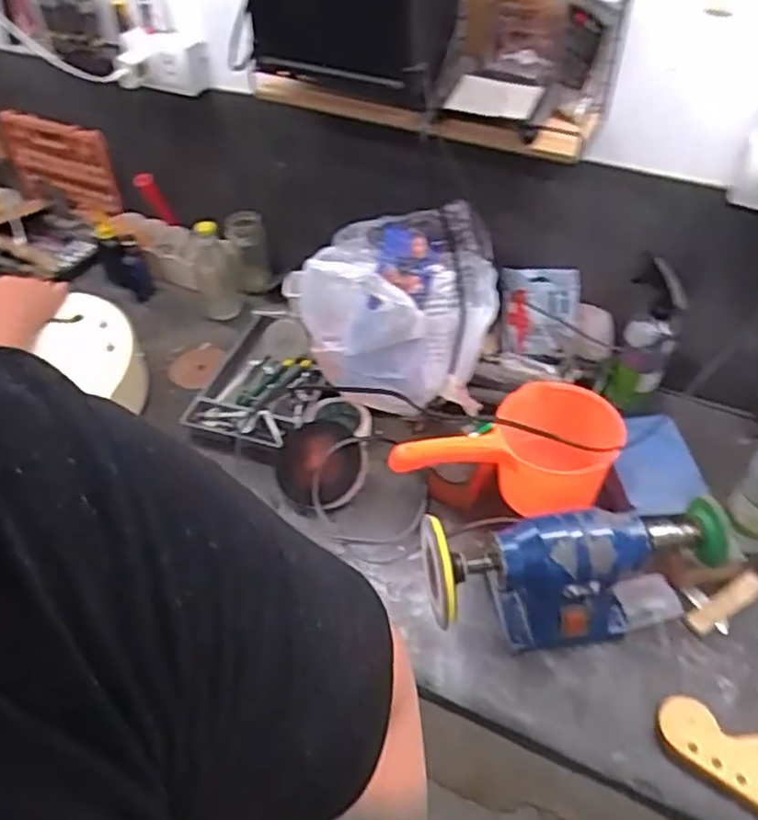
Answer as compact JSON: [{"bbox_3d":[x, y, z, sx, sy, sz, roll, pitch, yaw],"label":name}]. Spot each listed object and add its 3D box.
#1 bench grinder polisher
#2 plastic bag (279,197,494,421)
[{"bbox_3d":[0.224,0.188,0.785,0.332,0.139,0.101,-7,46,-5],"label":"bench grinder polisher"},{"bbox_3d":[0.036,-0.148,1.014,0.248,0.226,0.189,11,47,12],"label":"plastic bag"}]

